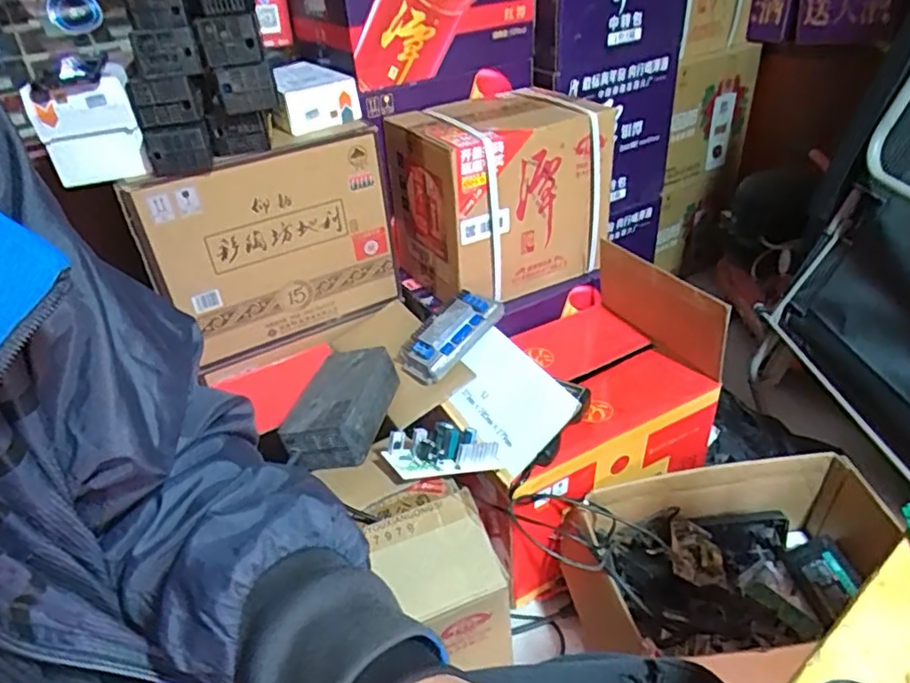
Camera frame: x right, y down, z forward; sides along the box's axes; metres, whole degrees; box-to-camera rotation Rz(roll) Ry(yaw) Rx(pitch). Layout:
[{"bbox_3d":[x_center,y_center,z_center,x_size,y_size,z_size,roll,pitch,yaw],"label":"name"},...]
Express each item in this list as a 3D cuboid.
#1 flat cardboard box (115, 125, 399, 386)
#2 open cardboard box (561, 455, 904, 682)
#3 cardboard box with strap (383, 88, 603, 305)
[{"bbox_3d":[-0.278,-0.134,0.984,0.377,0.334,0.040,-23,39,-23],"label":"flat cardboard box"},{"bbox_3d":[0.383,0.306,0.868,0.445,0.180,0.182,-7,35,-3],"label":"open cardboard box"},{"bbox_3d":[0.080,-0.256,1.079,0.324,0.291,0.216,-21,38,-21],"label":"cardboard box with strap"}]

